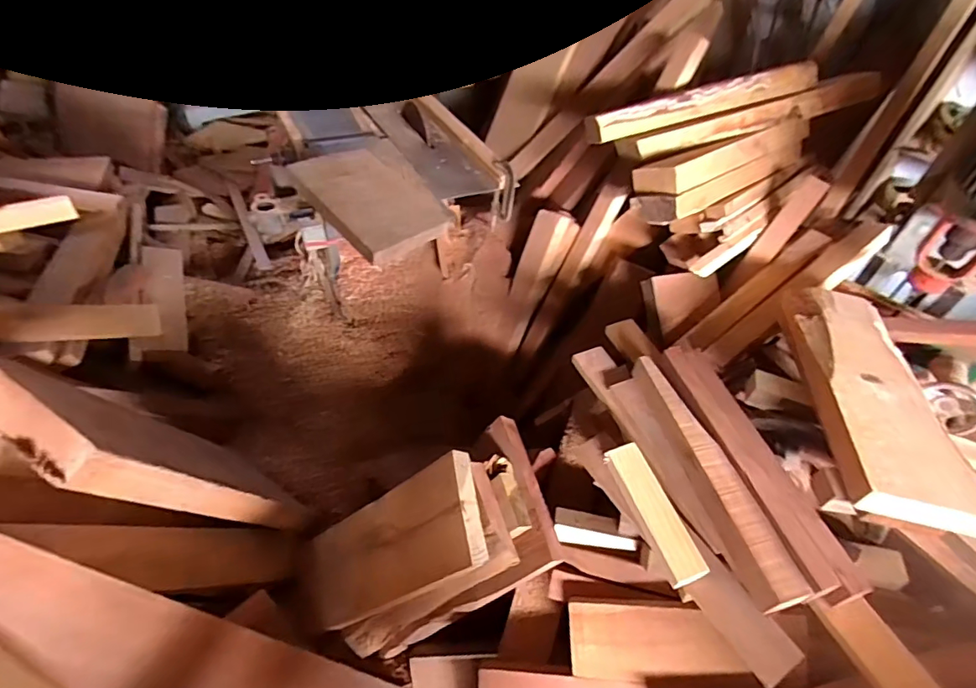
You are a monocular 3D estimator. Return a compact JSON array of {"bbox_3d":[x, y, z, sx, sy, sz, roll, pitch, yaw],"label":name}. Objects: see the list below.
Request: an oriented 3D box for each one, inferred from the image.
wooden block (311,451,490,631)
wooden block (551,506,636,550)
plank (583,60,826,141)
[{"bbox_3d":[-0.225,0.426,1.032,0.050,0.571,0.202,14,47,-47],"label":"wooden block"},{"bbox_3d":[0.196,0.339,0.926,0.144,0.036,0.058,11,45,4],"label":"wooden block"},{"bbox_3d":[0.477,-0.531,1.124,0.539,0.062,0.081,-16,48,-5],"label":"plank"}]

